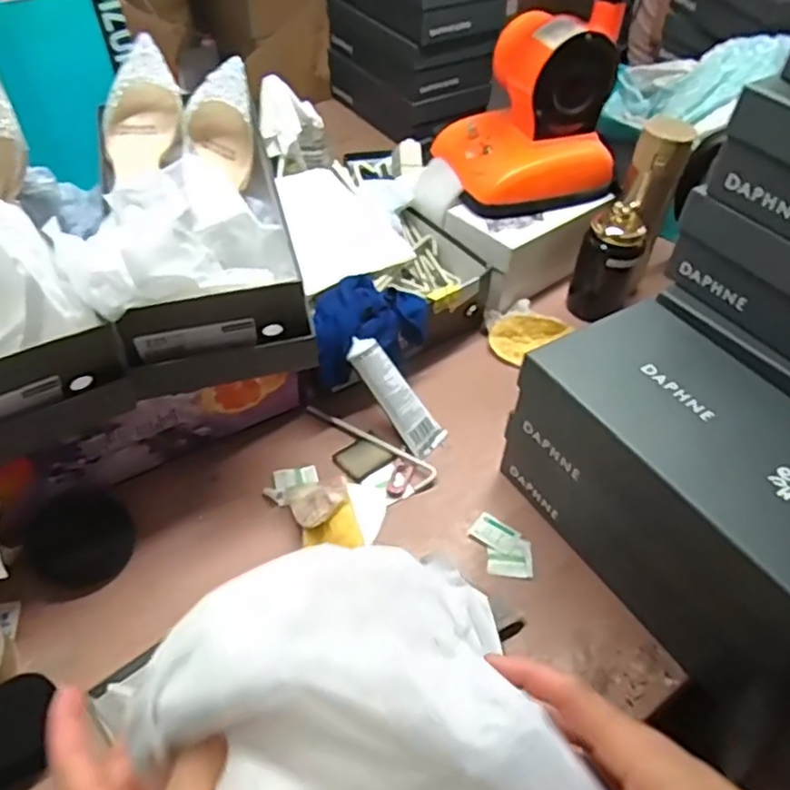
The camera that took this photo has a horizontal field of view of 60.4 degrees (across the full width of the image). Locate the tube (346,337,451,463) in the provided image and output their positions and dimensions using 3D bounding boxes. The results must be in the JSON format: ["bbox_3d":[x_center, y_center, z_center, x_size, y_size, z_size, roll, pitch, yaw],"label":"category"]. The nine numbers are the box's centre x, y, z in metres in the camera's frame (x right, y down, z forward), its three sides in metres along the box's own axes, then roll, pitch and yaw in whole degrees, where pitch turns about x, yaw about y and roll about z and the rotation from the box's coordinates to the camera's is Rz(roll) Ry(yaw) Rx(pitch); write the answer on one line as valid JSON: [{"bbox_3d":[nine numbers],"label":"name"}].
[{"bbox_3d":[0.003,0.001,0.746,0.048,0.021,0.146,-44,104,-36],"label":"tube"}]

